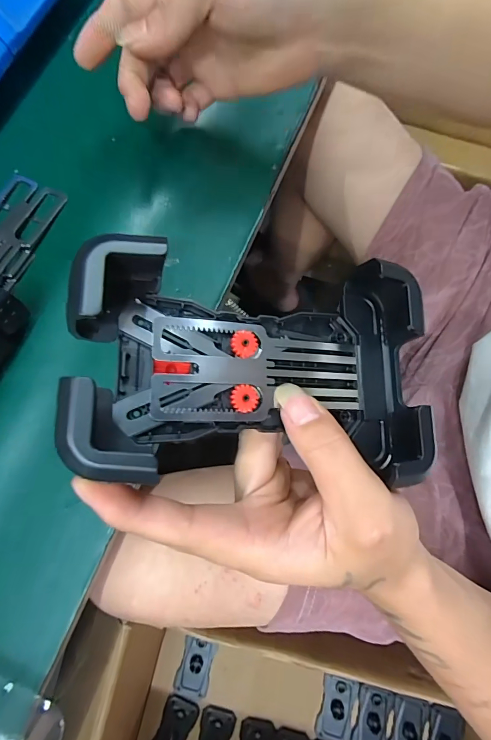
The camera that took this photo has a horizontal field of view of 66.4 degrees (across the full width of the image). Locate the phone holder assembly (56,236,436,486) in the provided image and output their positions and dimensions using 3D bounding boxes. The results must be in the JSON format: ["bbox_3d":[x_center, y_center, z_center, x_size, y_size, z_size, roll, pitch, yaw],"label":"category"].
[{"bbox_3d":[0.007,-0.001,0.151,0.143,0.035,0.086,0,78,-17],"label":"phone holder assembly"}]

